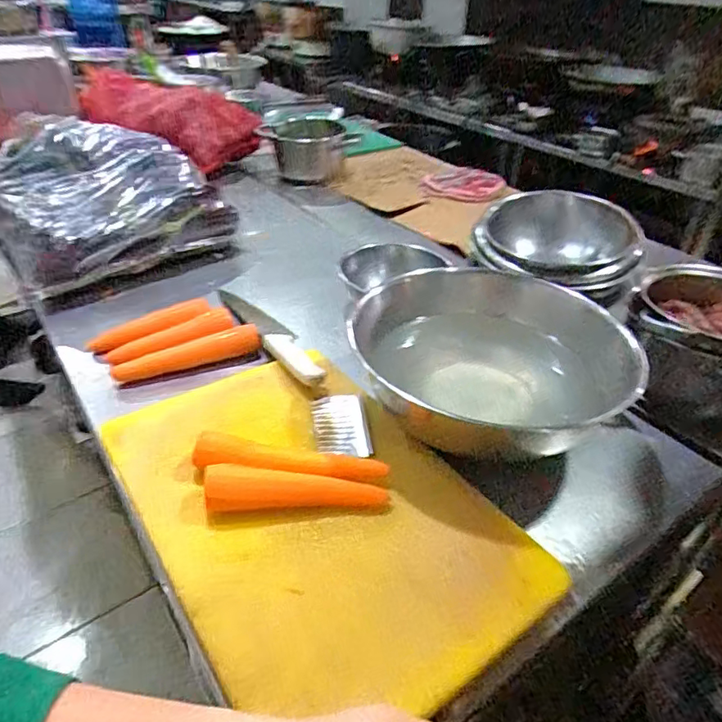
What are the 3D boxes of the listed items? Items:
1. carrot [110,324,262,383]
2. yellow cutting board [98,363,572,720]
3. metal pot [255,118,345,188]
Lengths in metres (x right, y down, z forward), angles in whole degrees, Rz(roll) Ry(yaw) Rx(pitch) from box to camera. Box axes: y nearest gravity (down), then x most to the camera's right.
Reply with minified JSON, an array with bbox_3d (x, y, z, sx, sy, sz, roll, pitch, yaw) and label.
[{"bbox_3d":[-0.244,-0.010,0.756,0.202,0.035,0.035,-12,39,-18],"label":"carrot"},{"bbox_3d":[-0.056,0.138,0.552,0.294,0.025,0.438,-23,44,-29],"label":"yellow cutting board"},{"bbox_3d":[-0.165,-0.596,1.506,0.224,0.119,0.224,2,37,-1],"label":"metal pot"}]

